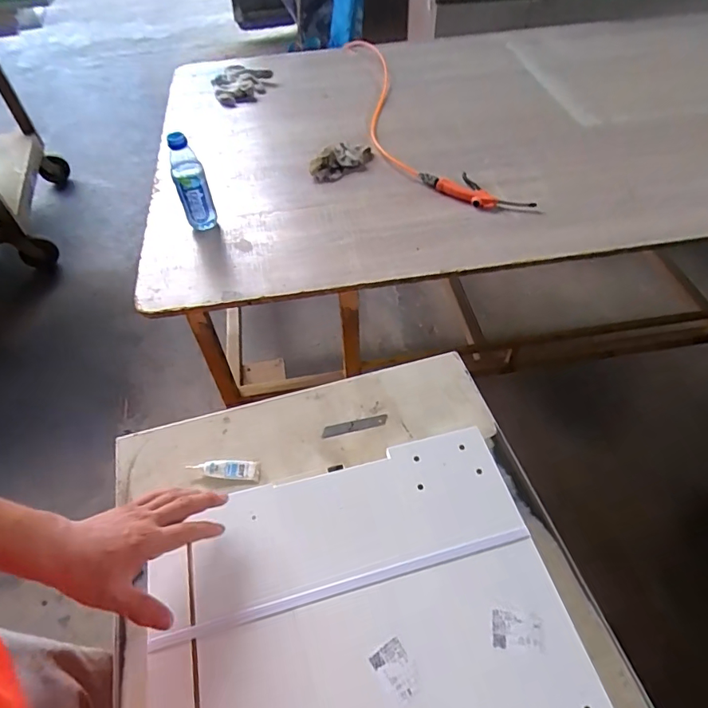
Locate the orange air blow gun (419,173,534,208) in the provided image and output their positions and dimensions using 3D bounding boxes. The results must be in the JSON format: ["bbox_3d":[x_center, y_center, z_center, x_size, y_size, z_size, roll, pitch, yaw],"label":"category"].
[{"bbox_3d":[0.282,-0.385,1.126,0.269,0.024,0.079,25,57,20],"label":"orange air blow gun"}]

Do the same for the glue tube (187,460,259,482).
[{"bbox_3d":[-0.190,0.168,0.700,0.103,0.016,0.030,2,52,4],"label":"glue tube"}]

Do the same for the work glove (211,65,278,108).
[{"bbox_3d":[-0.345,-0.847,1.513,0.188,0.056,0.171,-1,54,2],"label":"work glove"}]

